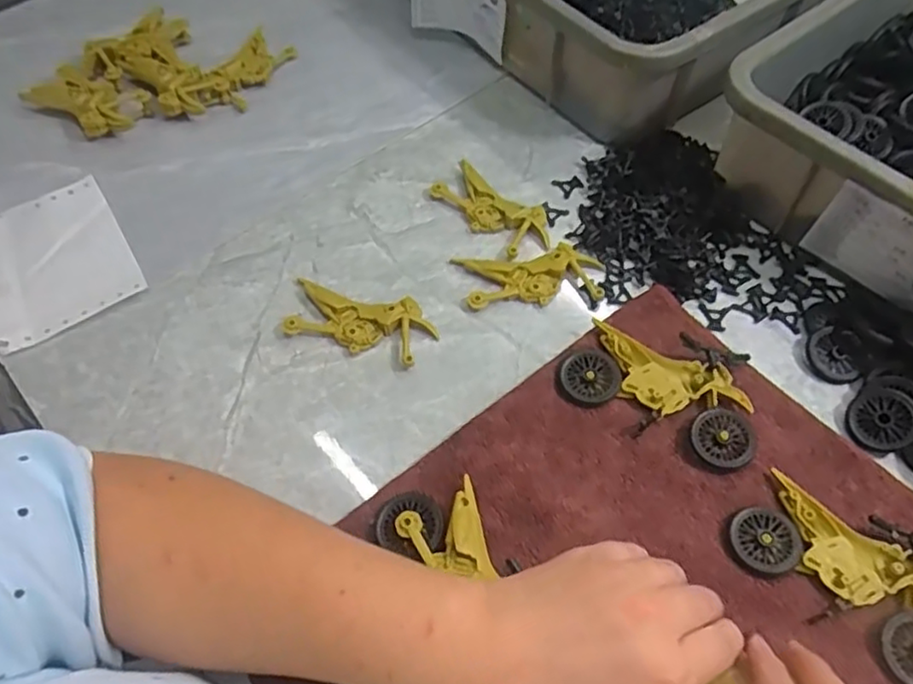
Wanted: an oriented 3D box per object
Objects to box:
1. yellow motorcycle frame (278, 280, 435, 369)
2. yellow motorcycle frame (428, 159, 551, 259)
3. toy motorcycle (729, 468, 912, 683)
[{"bbox_3d":[-0.064,-0.018,0.455,0.098,0.012,0.053,15,57,9],"label":"yellow motorcycle frame"},{"bbox_3d":[0.027,-0.103,0.508,0.047,0.011,0.099,-39,65,-23],"label":"yellow motorcycle frame"},{"bbox_3d":[0.207,0.120,0.355,0.113,0.013,0.072,27,60,16],"label":"toy motorcycle"}]

